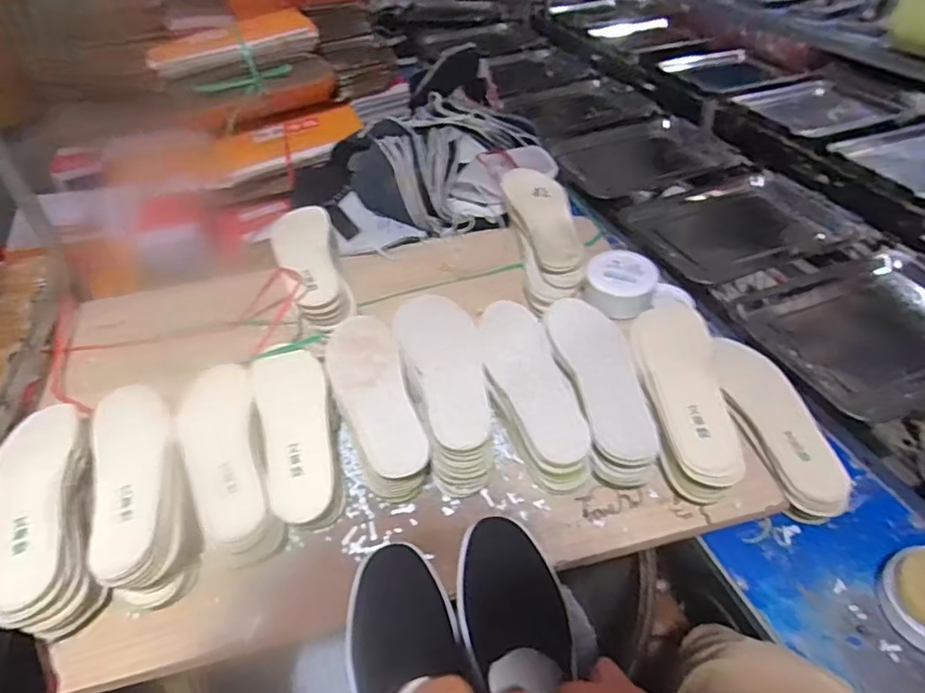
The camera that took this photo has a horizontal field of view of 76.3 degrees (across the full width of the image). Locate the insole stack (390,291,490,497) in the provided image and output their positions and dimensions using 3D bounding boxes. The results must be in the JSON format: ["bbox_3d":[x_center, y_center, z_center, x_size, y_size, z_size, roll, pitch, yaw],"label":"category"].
[{"bbox_3d":[-0.020,0.038,0.709,0.099,0.073,0.269,-10,57,-8],"label":"insole stack"}]

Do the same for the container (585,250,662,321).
[{"bbox_3d":[0.235,-0.093,0.871,0.101,0.053,0.097,10,45,13],"label":"container"}]

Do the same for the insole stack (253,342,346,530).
[{"bbox_3d":[-0.187,0.104,0.691,0.086,0.079,0.253,-15,44,-13],"label":"insole stack"}]

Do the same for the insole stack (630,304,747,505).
[{"bbox_3d":[0.263,0.062,0.715,0.104,0.071,0.265,2,43,5],"label":"insole stack"}]

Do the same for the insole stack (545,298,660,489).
[{"bbox_3d":[0.164,0.053,0.724,0.095,0.088,0.250,-6,43,-3],"label":"insole stack"}]

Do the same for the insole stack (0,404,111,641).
[{"bbox_3d":[-0.430,0.176,0.614,0.092,0.078,0.242,-19,45,-16],"label":"insole stack"}]

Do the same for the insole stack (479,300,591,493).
[{"bbox_3d":[0.078,0.057,0.728,0.090,0.083,0.255,-11,44,-9],"label":"insole stack"}]

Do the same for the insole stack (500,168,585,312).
[{"bbox_3d":[0.130,-0.166,0.914,0.099,0.112,0.276,-7,57,-4],"label":"insole stack"}]

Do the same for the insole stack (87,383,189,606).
[{"bbox_3d":[-0.339,0.155,0.640,0.089,0.086,0.248,-18,45,-16],"label":"insole stack"}]

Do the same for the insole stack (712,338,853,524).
[{"bbox_3d":[0.380,0.085,0.717,0.105,0.048,0.249,-11,58,-9],"label":"insole stack"}]

